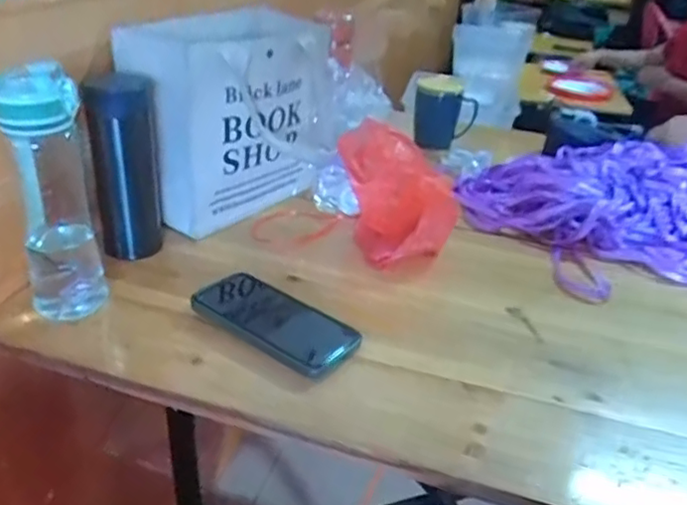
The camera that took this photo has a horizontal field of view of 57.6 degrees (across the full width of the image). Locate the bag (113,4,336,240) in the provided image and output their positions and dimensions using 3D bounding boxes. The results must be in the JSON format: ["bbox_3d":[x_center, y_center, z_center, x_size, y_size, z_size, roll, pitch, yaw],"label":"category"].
[{"bbox_3d":[-0.151,-0.172,0.802,0.194,0.232,0.242,25,36,31],"label":"bag"}]

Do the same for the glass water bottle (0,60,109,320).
[{"bbox_3d":[-0.267,-0.053,0.576,0.071,0.226,0.066,-9,33,-23],"label":"glass water bottle"}]

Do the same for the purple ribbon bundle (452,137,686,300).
[{"bbox_3d":[0.376,-0.076,0.840,0.364,0.096,0.321,-10,33,-23],"label":"purple ribbon bundle"}]

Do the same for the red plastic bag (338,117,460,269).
[{"bbox_3d":[0.055,-0.070,0.725,0.068,0.149,0.142,-19,37,-35],"label":"red plastic bag"}]

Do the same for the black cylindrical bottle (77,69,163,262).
[{"bbox_3d":[-0.243,-0.096,0.700,0.071,0.187,0.077,-7,32,-18],"label":"black cylindrical bottle"}]

